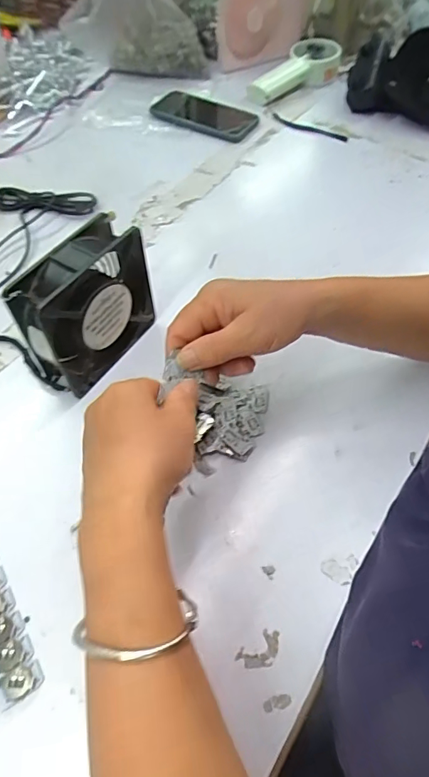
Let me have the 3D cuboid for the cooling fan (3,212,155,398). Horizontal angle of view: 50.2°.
[{"bbox_3d":[-0.111,-0.071,0.406,0.044,0.117,0.118,28,61,17],"label":"cooling fan"}]

